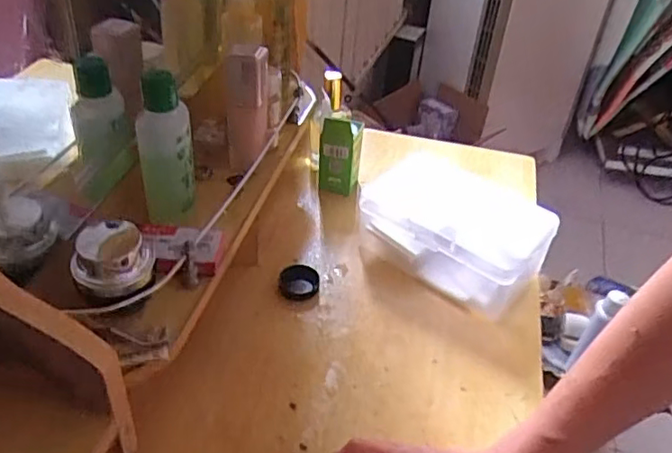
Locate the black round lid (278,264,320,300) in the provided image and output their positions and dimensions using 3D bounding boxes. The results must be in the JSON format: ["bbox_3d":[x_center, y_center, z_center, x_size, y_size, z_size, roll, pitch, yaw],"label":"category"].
[{"bbox_3d":[-0.036,0.054,0.587,0.039,0.010,0.043,0,40,-7],"label":"black round lid"}]

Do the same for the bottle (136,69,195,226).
[{"bbox_3d":[-0.130,-0.054,0.465,0.039,0.096,0.041,-3,41,-11],"label":"bottle"}]

